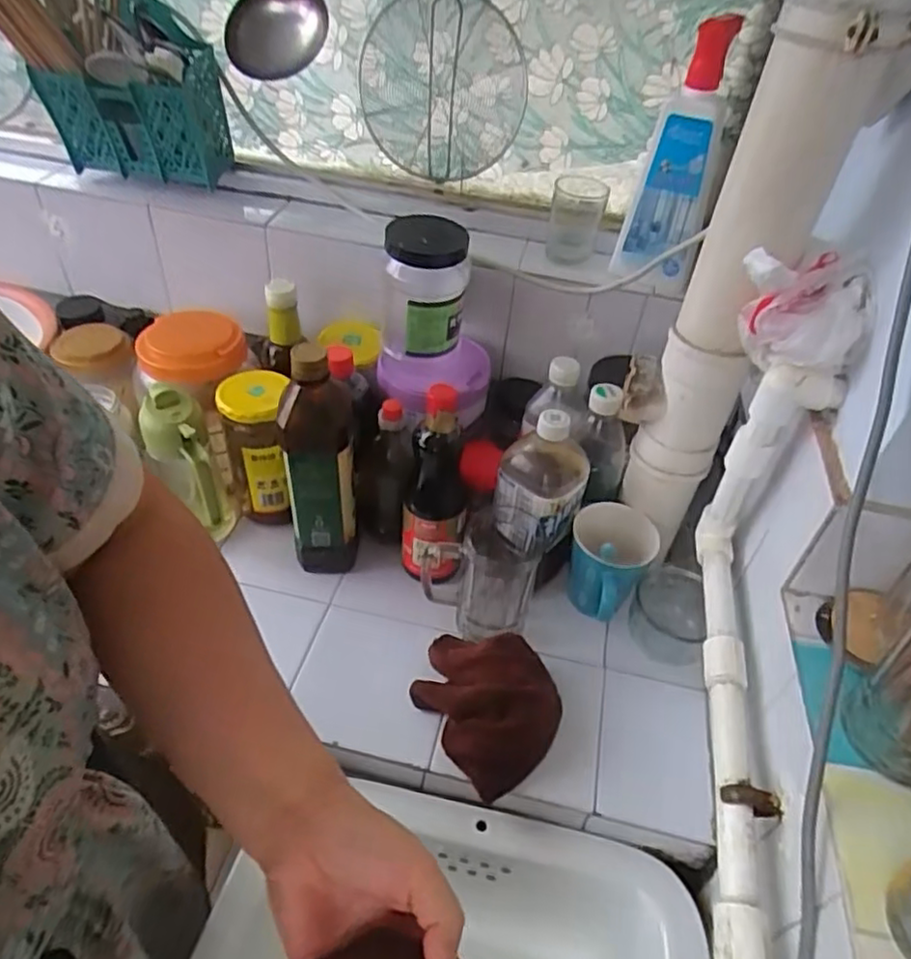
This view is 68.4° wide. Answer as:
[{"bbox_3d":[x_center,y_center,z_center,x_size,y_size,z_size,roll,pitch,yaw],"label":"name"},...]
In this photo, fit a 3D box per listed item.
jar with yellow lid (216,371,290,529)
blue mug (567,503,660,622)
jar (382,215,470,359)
[{"bbox_3d":[-0.222,-0.027,0.763,0.070,0.177,0.074,3,43,-3],"label":"jar with yellow lid"},{"bbox_3d":[0.155,0.101,0.711,0.086,0.106,0.123,20,44,15],"label":"blue mug"},{"bbox_3d":[-0.034,-0.198,0.717,0.087,0.138,0.074,3,43,-3],"label":"jar"}]

